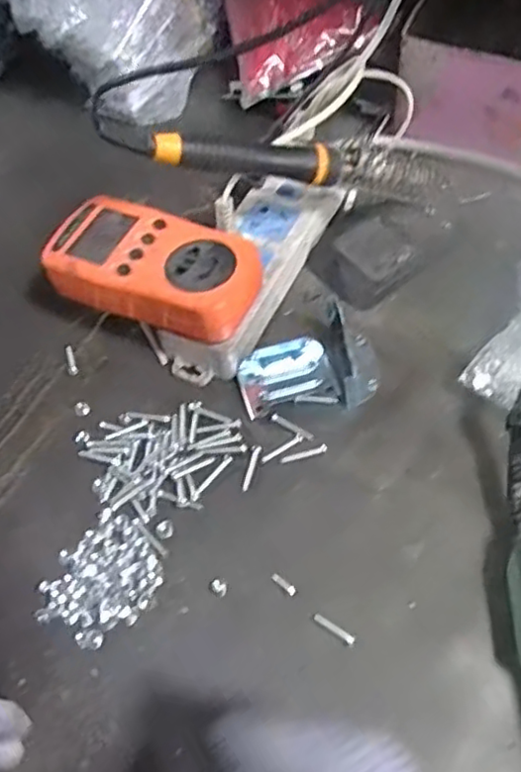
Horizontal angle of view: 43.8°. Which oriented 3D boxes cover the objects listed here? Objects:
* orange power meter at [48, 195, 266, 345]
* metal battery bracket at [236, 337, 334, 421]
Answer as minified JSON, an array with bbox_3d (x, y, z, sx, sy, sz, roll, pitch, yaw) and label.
[{"bbox_3d":[-0.065,-0.073,0.400,0.128,0.036,0.064,18,61,15],"label":"orange power meter"},{"bbox_3d":[0.014,-0.007,0.406,0.057,0.010,0.040,-17,58,-7],"label":"metal battery bracket"}]

